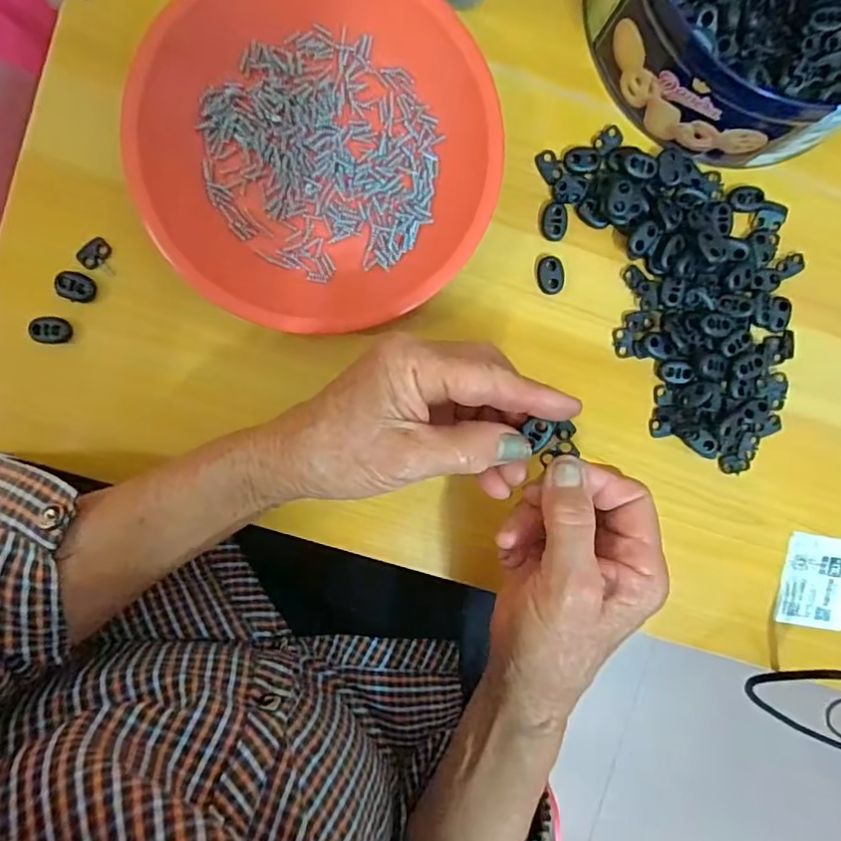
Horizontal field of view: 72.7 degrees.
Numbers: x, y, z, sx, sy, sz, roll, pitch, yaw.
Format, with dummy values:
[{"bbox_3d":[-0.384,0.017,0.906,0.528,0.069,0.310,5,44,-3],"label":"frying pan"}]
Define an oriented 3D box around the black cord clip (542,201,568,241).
[{"bbox_3d":[0.079,-0.117,0.336,0.014,0.004,0.021,7,93,-6],"label":"black cord clip"}]

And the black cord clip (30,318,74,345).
[{"bbox_3d":[-0.205,-0.050,0.318,0.020,0.005,0.014,5,93,-6],"label":"black cord clip"}]

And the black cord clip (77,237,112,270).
[{"bbox_3d":[-0.182,-0.094,0.319,0.018,0.004,0.012,-45,97,-1],"label":"black cord clip"}]

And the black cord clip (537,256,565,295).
[{"bbox_3d":[0.078,-0.087,0.339,0.015,0.005,0.021,4,93,-6],"label":"black cord clip"}]

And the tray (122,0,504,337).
[{"bbox_3d":[-0.054,-0.149,0.314,0.182,0.027,0.195,0,94,-6],"label":"tray"}]

